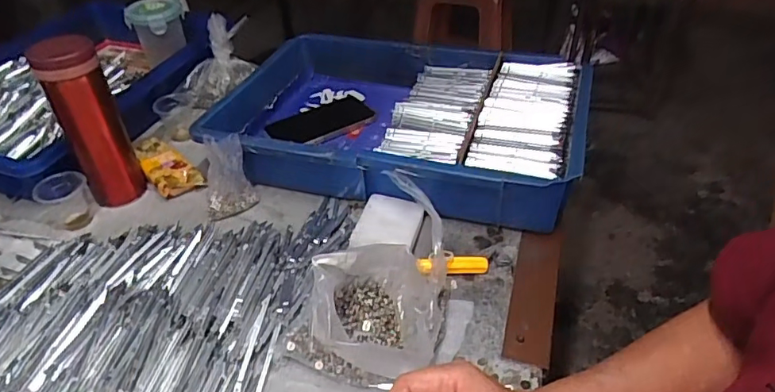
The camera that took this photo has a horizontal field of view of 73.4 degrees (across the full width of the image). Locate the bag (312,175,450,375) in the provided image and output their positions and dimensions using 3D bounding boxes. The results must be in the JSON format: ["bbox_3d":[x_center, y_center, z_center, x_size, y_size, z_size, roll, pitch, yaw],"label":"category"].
[{"bbox_3d":[0.000,0.070,0.469,0.103,0.072,0.188,6,40,11],"label":"bag"}]

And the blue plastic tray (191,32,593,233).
[{"bbox_3d":[0.014,-0.092,0.665,0.436,0.091,0.293,12,41,17],"label":"blue plastic tray"}]

